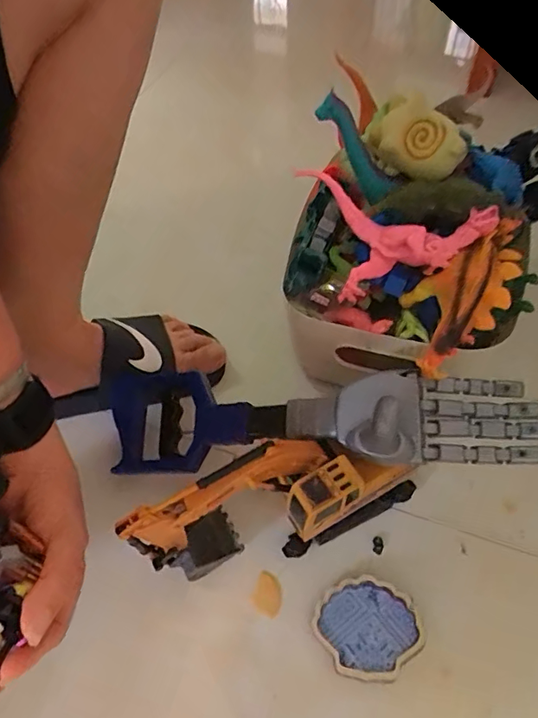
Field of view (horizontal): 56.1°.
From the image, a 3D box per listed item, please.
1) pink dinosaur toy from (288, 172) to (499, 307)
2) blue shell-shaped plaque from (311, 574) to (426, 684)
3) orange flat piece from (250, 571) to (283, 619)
[{"bbox_3d":[0.099,-0.115,0.426,0.111,0.073,0.136,-14,54,-8],"label":"pink dinosaur toy"},{"bbox_3d":[0.074,0.198,0.376,0.071,0.015,0.069,-1,54,1],"label":"blue shell-shaped plaque"},{"bbox_3d":[0.000,0.185,0.397,0.024,0.004,0.028,20,57,15],"label":"orange flat piece"}]

